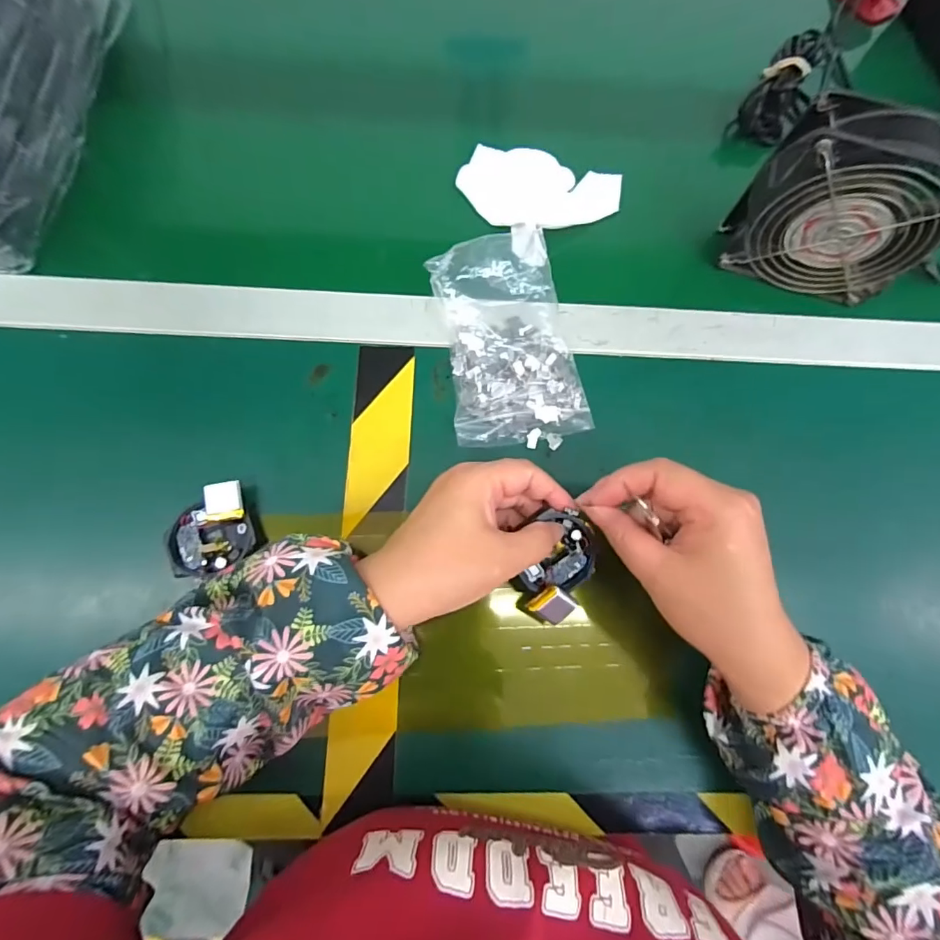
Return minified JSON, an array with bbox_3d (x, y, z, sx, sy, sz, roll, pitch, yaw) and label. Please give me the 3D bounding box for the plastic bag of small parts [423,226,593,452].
[{"bbox_3d":[0.026,-0.090,0.339,0.091,0.040,0.134,-13,75,-6],"label":"plastic bag of small parts"}]

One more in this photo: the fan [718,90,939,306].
[{"bbox_3d":[0.257,-0.179,0.342,0.127,0.112,0.046,17,74,2],"label":"fan"}]

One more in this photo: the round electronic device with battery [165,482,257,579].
[{"bbox_3d":[-0.160,0.038,0.304,0.050,0.018,0.049,-18,76,-8],"label":"round electronic device with battery"}]

